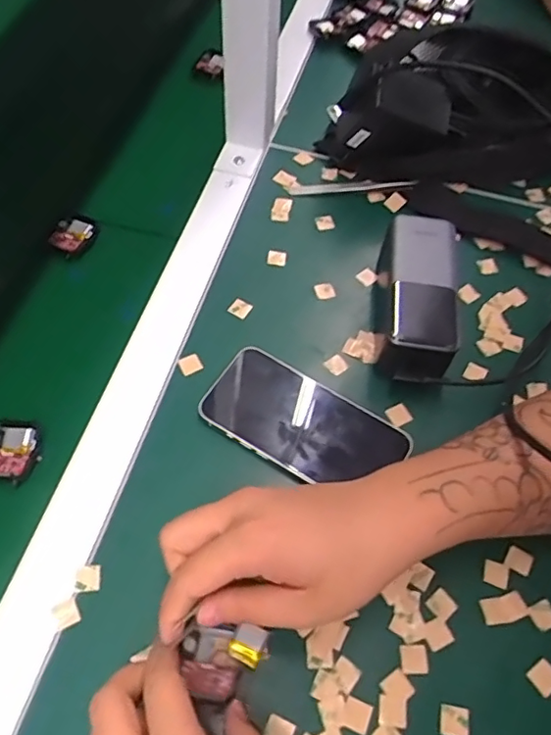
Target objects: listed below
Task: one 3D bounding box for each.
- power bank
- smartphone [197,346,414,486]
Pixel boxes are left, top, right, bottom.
[{"bbox_3d":[0.114,-0.057,0.460,0.057,0.052,0.126,9,57,2],"label":"power bank"},{"bbox_3d":[0.022,0.039,0.415,0.138,0.012,0.072,28,59,13],"label":"smartphone"}]

